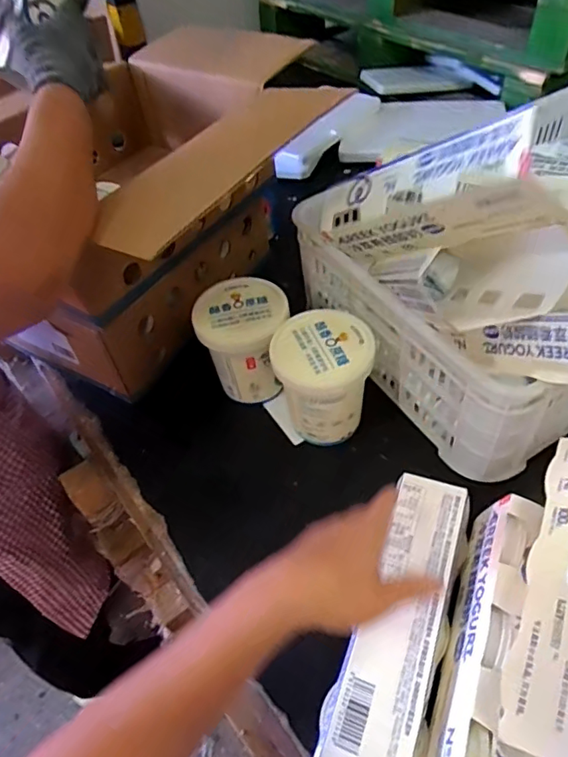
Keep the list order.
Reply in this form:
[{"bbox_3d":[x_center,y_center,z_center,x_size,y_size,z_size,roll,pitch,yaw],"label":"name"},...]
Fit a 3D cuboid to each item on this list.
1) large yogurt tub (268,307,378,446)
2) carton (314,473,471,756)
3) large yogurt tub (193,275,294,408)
[{"bbox_3d":[0.049,0.000,0.651,0.114,0.130,0.111,-3,49,4],"label":"large yogurt tub"},{"bbox_3d":[0.113,0.226,0.498,0.083,0.057,0.274,15,53,19],"label":"carton"},{"bbox_3d":[-0.049,-0.044,0.698,0.118,0.127,0.120,-3,49,4],"label":"large yogurt tub"}]

